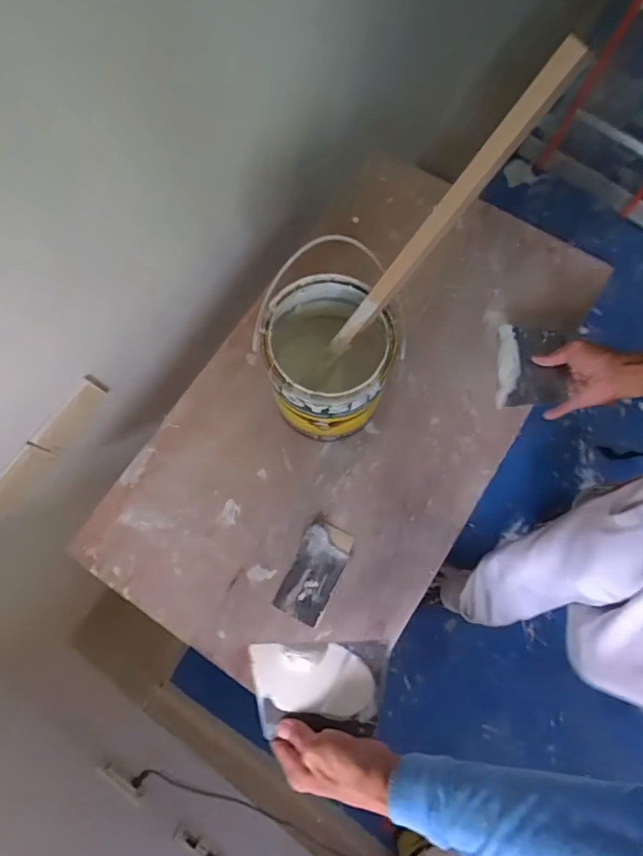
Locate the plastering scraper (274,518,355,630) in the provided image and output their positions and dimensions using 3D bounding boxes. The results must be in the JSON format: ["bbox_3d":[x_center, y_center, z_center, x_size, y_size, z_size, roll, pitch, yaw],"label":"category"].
[{"bbox_3d":[-0.009,0.204,0.696,0.069,0.008,0.135,24,76,7],"label":"plastering scraper"}]

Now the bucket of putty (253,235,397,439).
[{"bbox_3d":[0.007,-0.082,0.667,0.154,0.207,0.163,8,75,2],"label":"bucket of putty"}]

